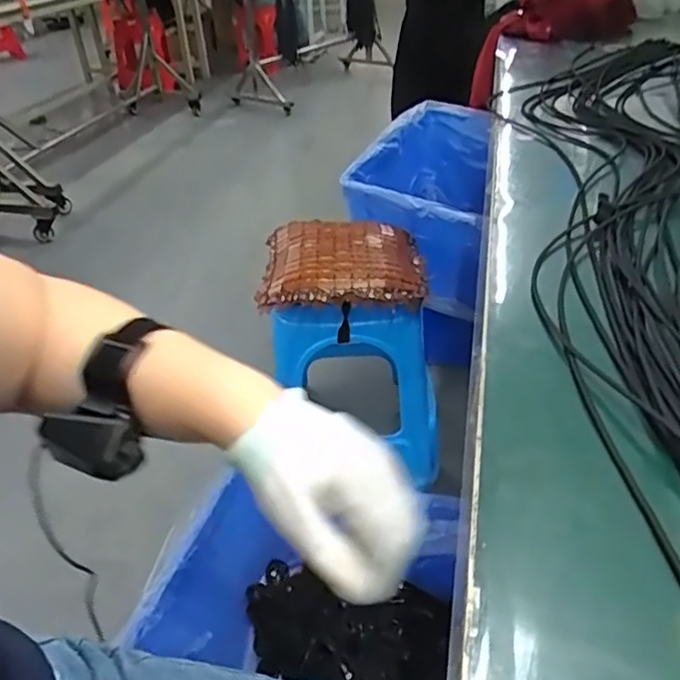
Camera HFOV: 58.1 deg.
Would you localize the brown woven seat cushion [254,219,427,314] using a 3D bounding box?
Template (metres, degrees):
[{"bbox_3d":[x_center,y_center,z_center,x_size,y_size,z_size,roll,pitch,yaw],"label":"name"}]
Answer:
[{"bbox_3d":[0.004,-0.144,1.138,0.296,0.069,0.242,-3,36,2],"label":"brown woven seat cushion"}]

